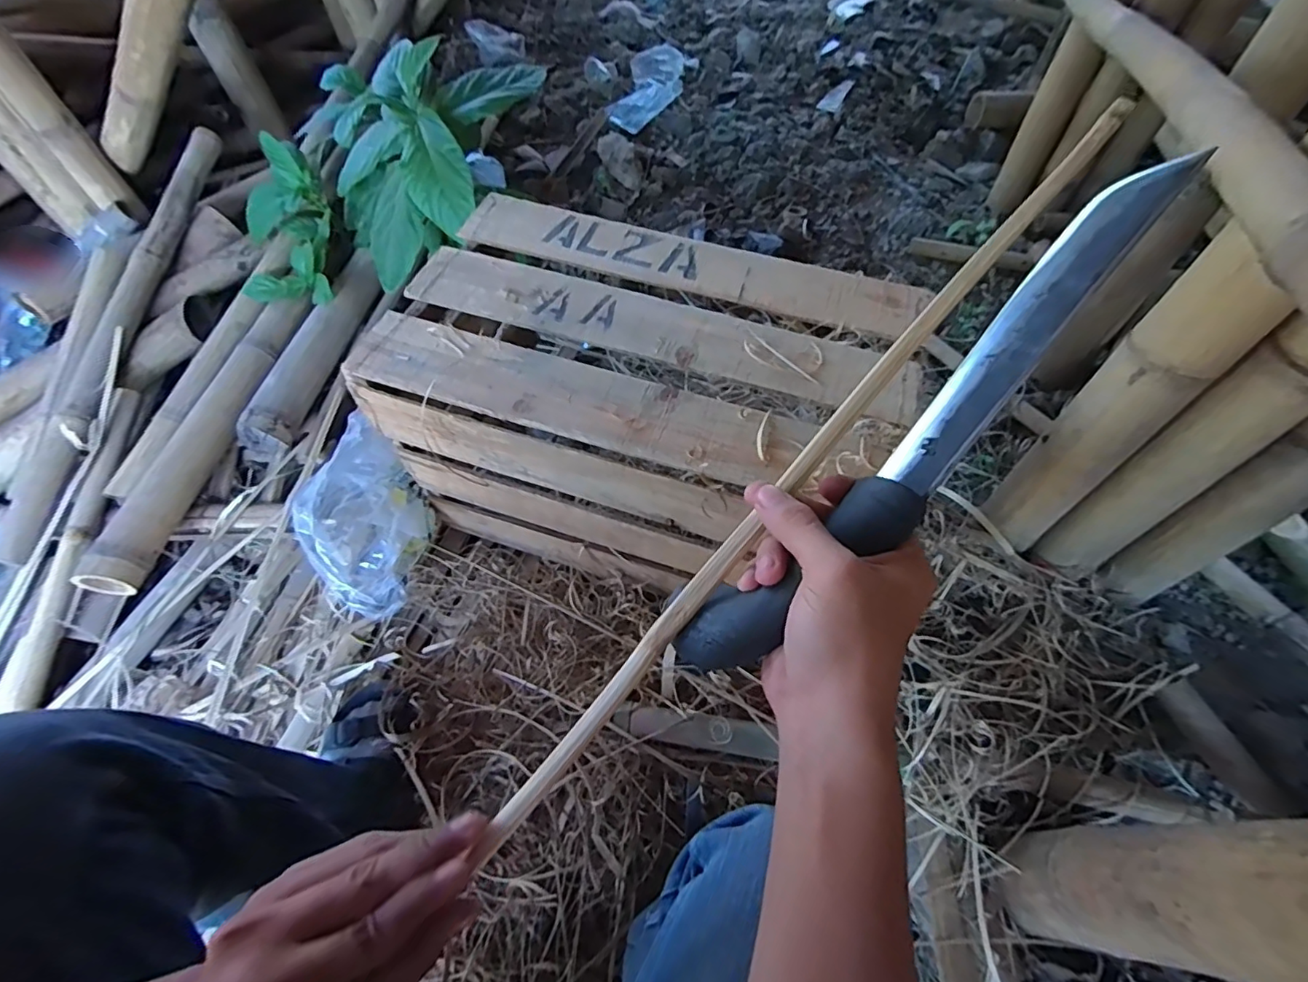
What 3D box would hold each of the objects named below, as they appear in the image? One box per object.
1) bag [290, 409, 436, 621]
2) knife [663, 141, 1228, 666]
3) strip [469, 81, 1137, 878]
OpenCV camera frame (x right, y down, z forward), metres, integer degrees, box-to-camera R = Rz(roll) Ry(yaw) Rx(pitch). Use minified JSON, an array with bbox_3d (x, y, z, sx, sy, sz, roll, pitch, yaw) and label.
[{"bbox_3d":[-0.413,0.032,0.783,0.182,0.184,0.214,25,62,14],"label":"bag"},{"bbox_3d":[0.162,-0.047,0.293,0.389,0.024,0.045,-45,68,-8],"label":"knife"},{"bbox_3d":[0.082,-0.015,0.286,0.014,0.007,0.499,40,86,21],"label":"strip"}]

